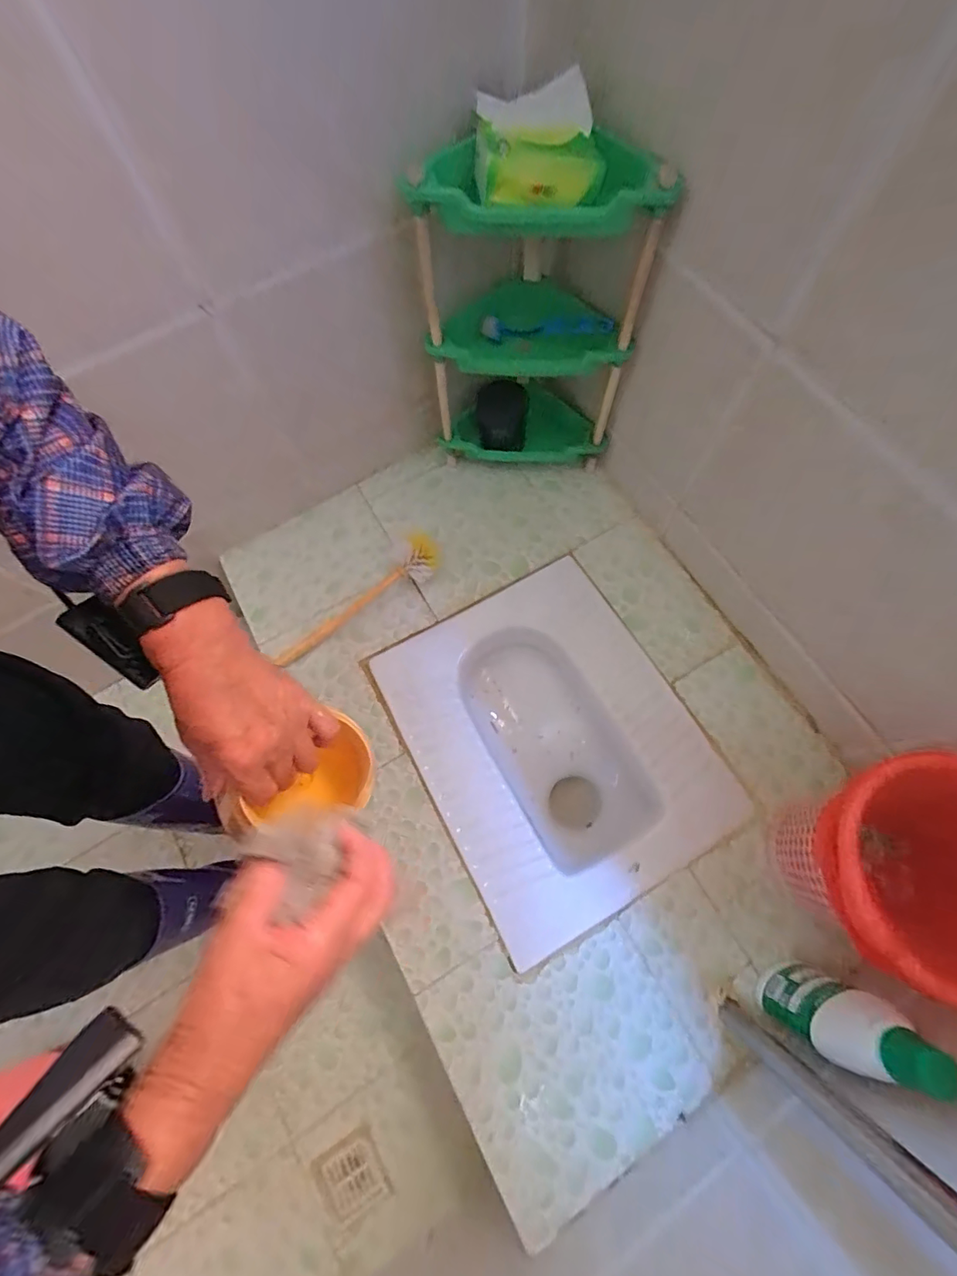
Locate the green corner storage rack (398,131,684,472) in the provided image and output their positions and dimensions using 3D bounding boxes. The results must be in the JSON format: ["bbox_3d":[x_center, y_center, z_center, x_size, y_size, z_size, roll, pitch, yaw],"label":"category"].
[{"bbox_3d":[0.083,-0.463,0.777,0.300,0.474,0.151,13,70,7],"label":"green corner storage rack"}]

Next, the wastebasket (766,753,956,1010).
[{"bbox_3d":[0.480,0.268,0.561,0.218,0.230,0.229,-8,69,-1],"label":"wastebasket"}]

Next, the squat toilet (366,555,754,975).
[{"bbox_3d":[0.115,0.178,0.839,0.416,0.162,0.515,-28,71,-9],"label":"squat toilet"}]

